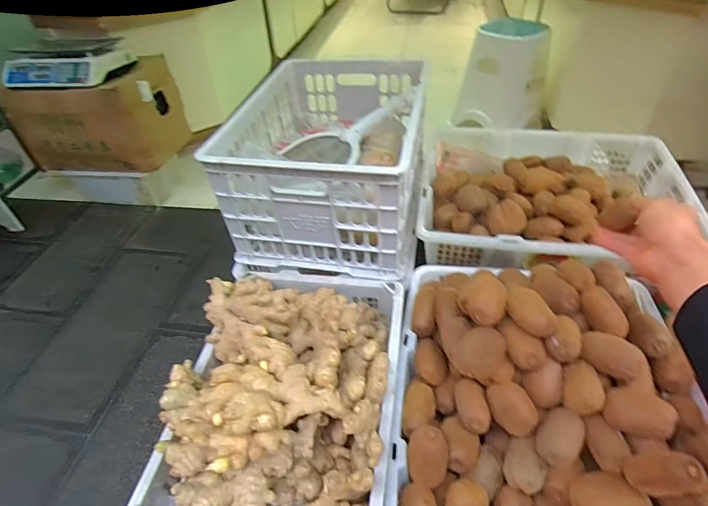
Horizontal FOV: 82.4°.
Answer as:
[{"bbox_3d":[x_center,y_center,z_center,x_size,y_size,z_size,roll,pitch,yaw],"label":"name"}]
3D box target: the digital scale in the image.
[{"bbox_3d":[-0.932,-0.630,1.342,0.294,0.122,0.267,-2,43,2],"label":"digital scale"}]

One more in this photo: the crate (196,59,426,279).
[{"bbox_3d":[-0.036,-0.201,0.818,0.327,0.228,0.442,5,44,9],"label":"crate"}]

